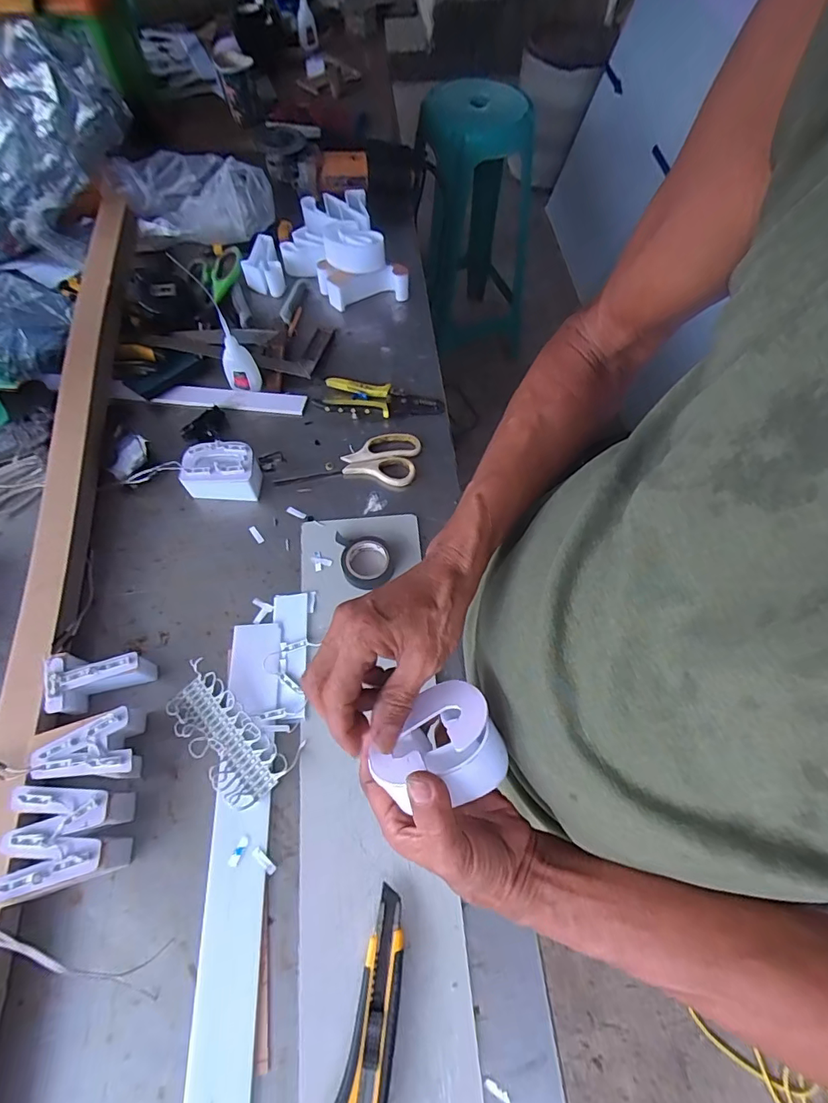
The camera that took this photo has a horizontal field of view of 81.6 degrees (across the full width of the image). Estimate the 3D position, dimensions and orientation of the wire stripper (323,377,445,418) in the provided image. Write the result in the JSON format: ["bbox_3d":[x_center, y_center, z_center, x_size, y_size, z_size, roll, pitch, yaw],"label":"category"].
[{"bbox_3d":[-0.041,-0.210,0.658,0.159,0.012,0.049,6,64,3],"label":"wire stripper"}]

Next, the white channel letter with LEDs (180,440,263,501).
[{"bbox_3d":[-0.232,-0.096,0.584,0.082,0.051,0.055,2,64,1],"label":"white channel letter with LEDs"}]

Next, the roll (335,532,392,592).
[{"bbox_3d":[-0.056,0.006,0.546,0.055,0.017,0.077,-15,65,-7],"label":"roll"}]

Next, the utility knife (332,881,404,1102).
[{"bbox_3d":[-0.029,0.358,0.371,0.039,0.019,0.157,11,64,5],"label":"utility knife"}]

